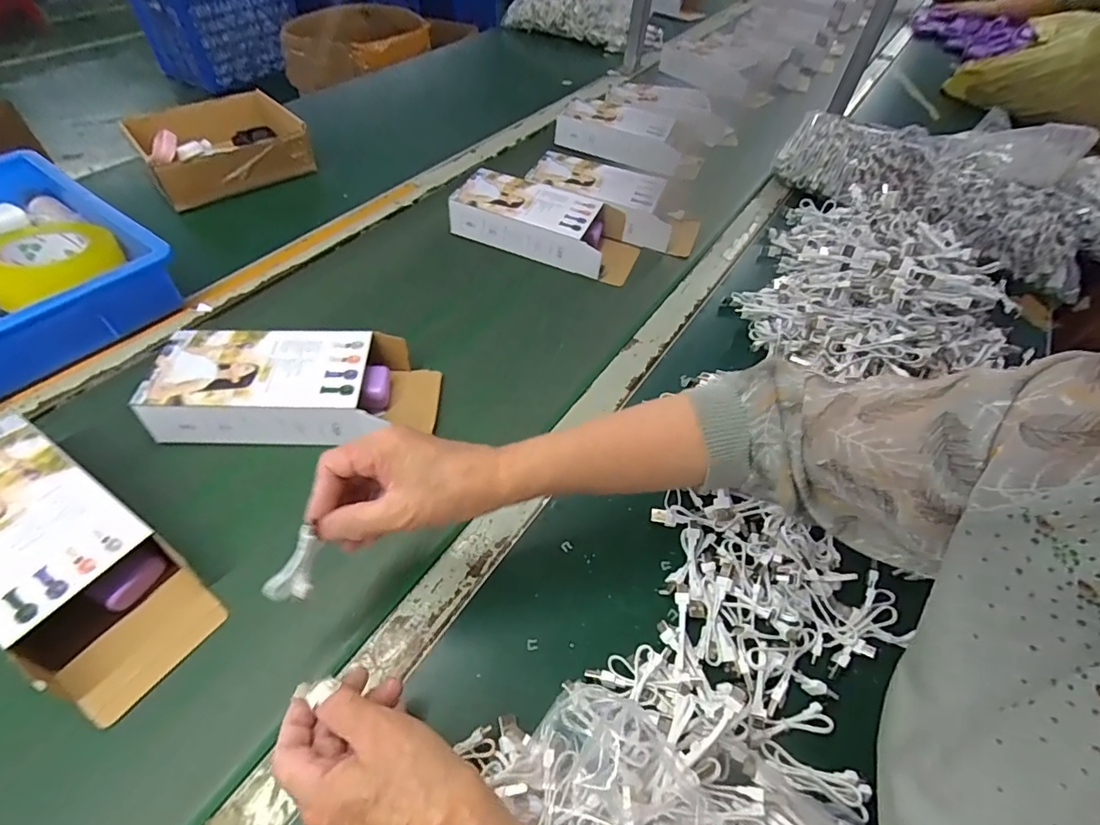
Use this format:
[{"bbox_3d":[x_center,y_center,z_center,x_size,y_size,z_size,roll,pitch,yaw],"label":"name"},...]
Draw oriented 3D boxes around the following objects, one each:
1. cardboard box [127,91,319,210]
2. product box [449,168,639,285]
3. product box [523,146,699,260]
[{"bbox_3d":[-0.498,-0.406,0.762,0.202,0.064,0.217,-31,59,-27],"label":"cardboard box"},{"bbox_3d":[-0.001,-0.264,0.696,0.251,0.050,0.100,20,51,11],"label":"product box"},{"bbox_3d":[0.096,-0.310,0.738,0.252,0.058,0.097,19,51,11],"label":"product box"}]

